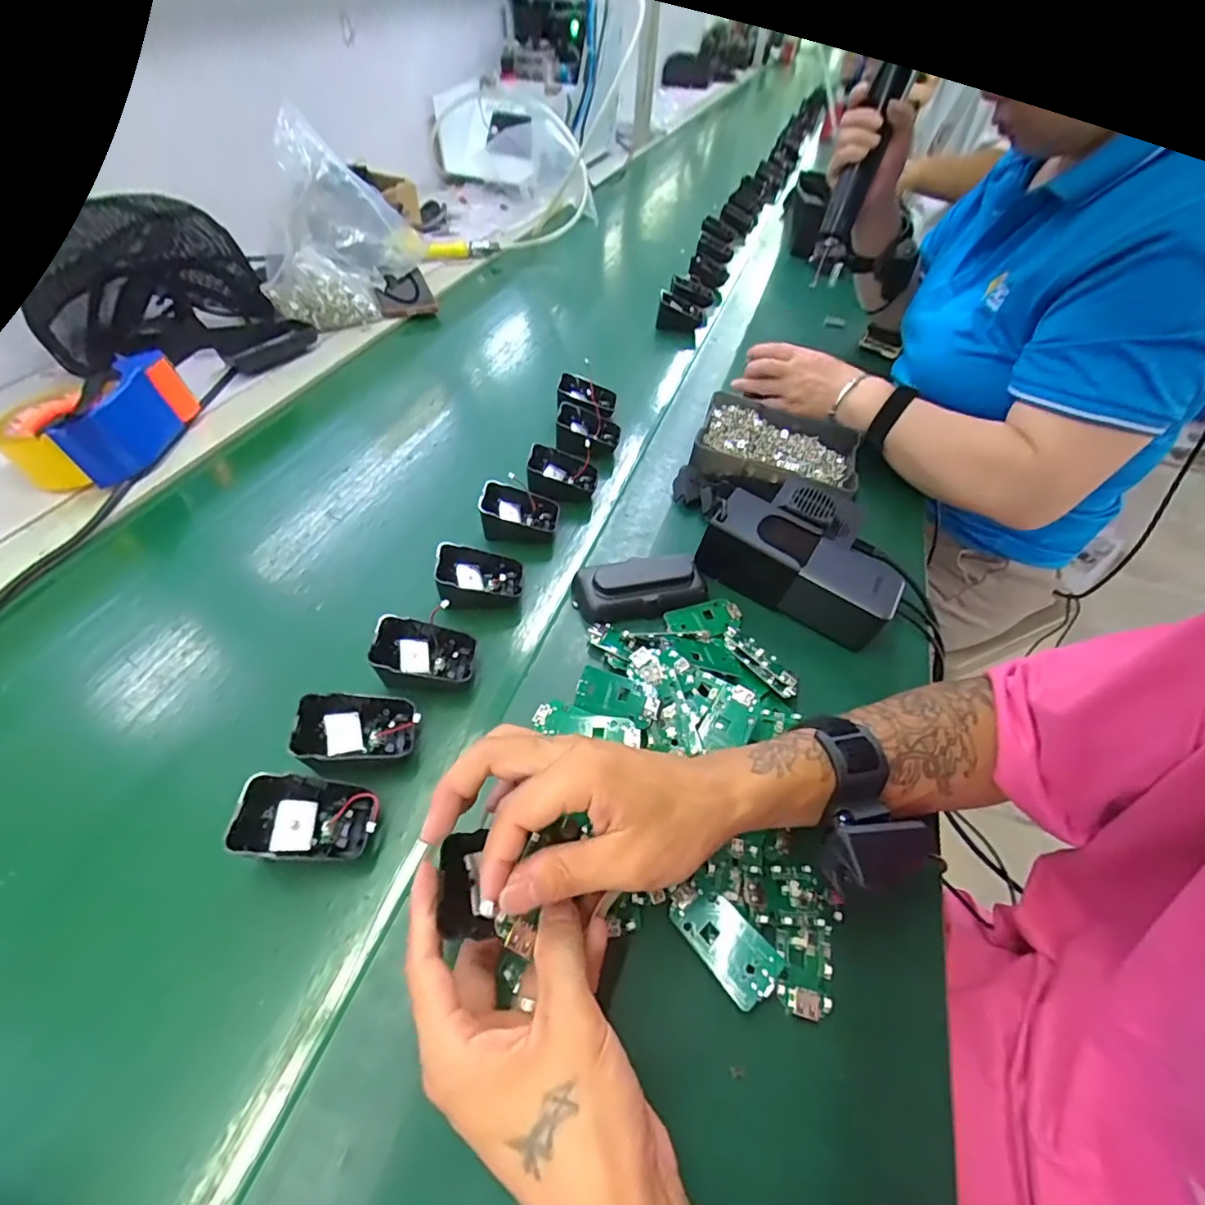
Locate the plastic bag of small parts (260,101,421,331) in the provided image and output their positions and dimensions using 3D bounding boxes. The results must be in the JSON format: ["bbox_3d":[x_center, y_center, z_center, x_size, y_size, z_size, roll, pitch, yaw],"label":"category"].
[{"bbox_3d":[-0.337,-0.459,0.681,0.180,0.202,0.073,-18,54,-18],"label":"plastic bag of small parts"}]

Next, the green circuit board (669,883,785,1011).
[{"bbox_3d":[0.066,0.181,0.298,0.031,0.004,0.063,-40,55,-12],"label":"green circuit board"}]

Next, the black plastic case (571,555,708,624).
[{"bbox_3d":[0.031,-0.013,0.450,0.104,0.032,0.050,-16,53,-17],"label":"black plastic case"}]

